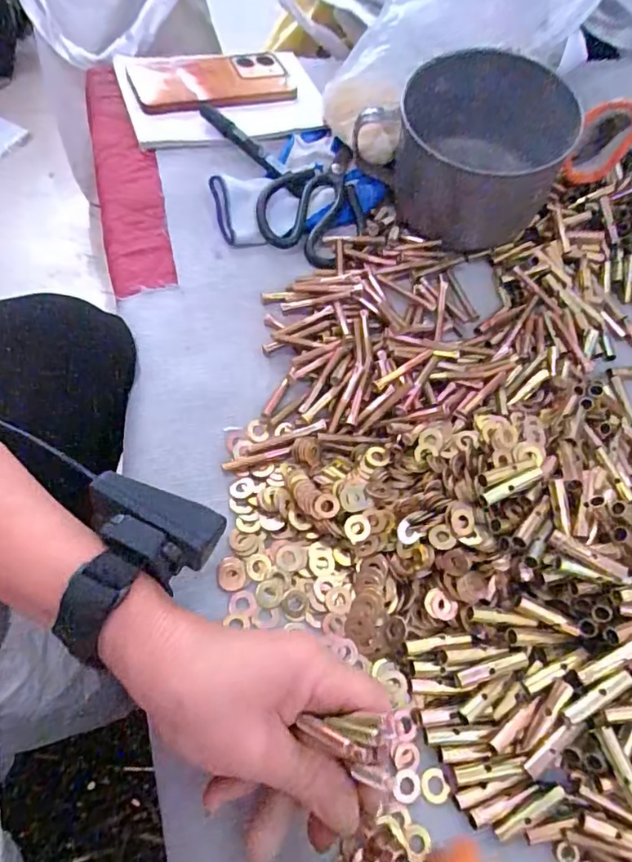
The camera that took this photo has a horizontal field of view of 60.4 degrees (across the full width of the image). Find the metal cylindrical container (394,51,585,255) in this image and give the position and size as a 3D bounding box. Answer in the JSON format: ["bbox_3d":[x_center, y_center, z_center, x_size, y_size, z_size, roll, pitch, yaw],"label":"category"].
[{"bbox_3d":[0.140,-0.243,0.465,0.136,0.108,0.116,22,63,9],"label":"metal cylindrical container"}]

